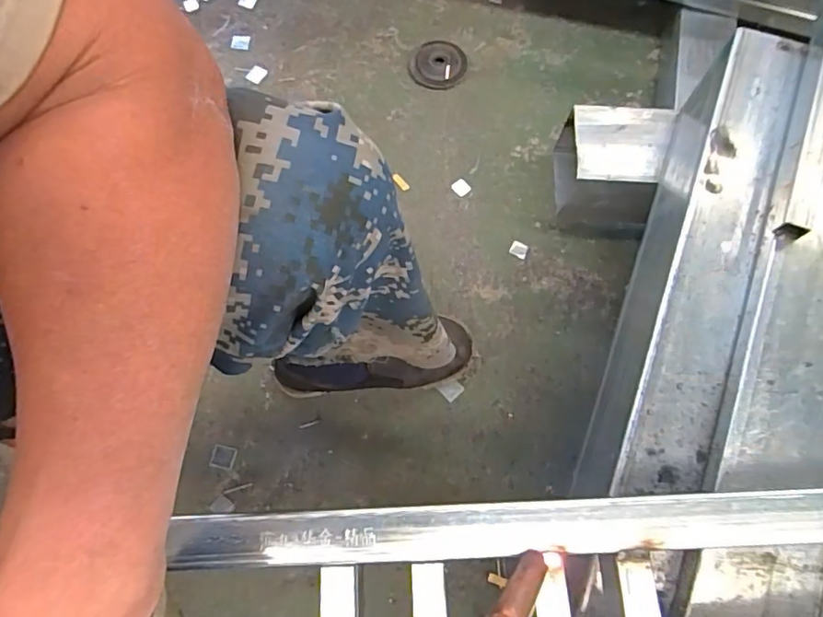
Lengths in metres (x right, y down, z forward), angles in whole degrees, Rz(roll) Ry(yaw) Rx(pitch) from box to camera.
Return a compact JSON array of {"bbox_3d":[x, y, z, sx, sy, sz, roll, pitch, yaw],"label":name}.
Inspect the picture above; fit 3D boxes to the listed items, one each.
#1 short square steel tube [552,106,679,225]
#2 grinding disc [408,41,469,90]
[{"bbox_3d":[0.234,-0.168,0.643,0.109,0.096,0.104,9,73,5],"label":"short square steel tube"},{"bbox_3d":[0.042,-0.391,0.861,0.087,0.018,0.093,-1,73,2],"label":"grinding disc"}]

